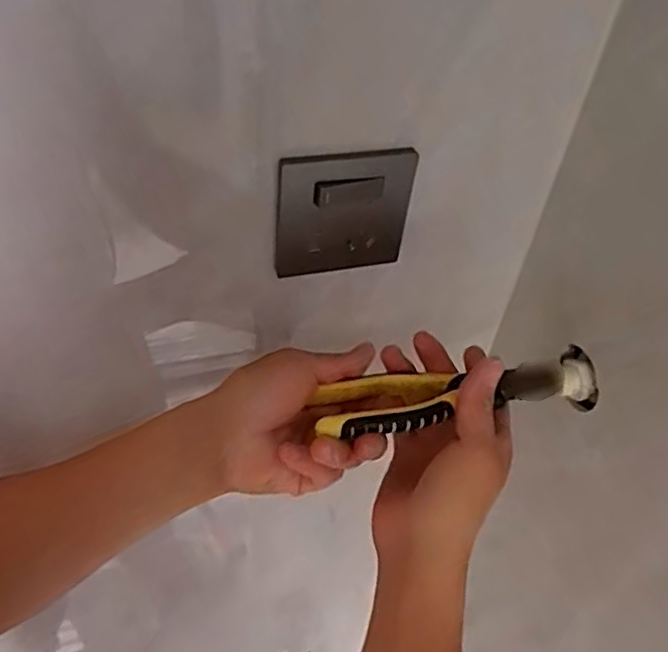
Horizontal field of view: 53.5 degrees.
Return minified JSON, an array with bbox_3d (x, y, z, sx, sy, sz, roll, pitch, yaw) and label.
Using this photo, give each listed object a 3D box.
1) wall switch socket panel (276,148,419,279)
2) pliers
[{"bbox_3d":[0.006,-0.070,0.422,0.085,0.087,0.010,-10,47,-17],"label":"wall switch socket panel"},{"bbox_3d":[0.078,0.045,0.455,0.190,0.031,0.056,-8,47,-17],"label":"pliers"}]

